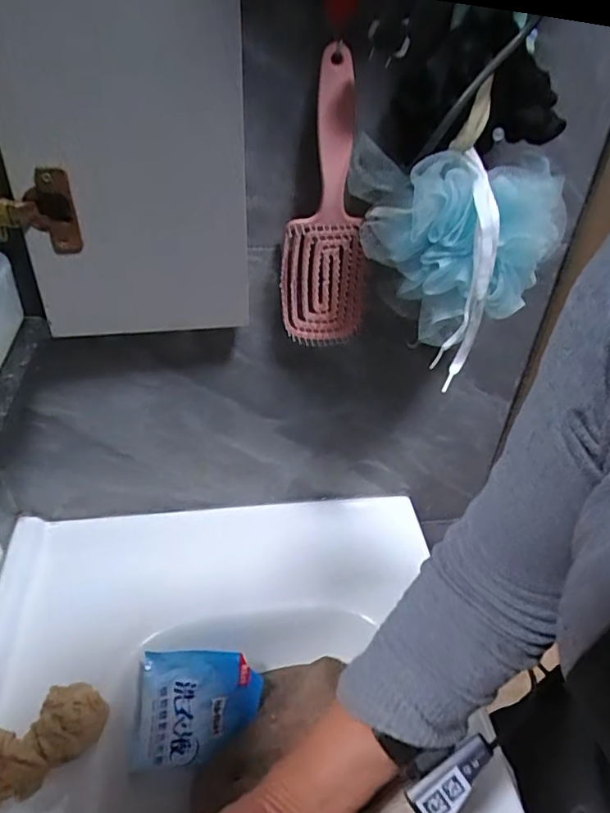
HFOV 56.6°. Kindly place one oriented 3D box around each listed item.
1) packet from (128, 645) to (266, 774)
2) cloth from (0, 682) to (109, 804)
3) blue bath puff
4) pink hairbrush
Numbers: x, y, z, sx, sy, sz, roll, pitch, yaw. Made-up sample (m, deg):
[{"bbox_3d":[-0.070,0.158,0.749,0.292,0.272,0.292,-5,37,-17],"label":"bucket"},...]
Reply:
[{"bbox_3d":[-0.105,0.297,0.564,0.117,0.107,0.021,8,-5,-22],"label":"packet"},{"bbox_3d":[-0.235,0.288,0.479,0.128,0.034,0.055,-24,46,-30],"label":"cloth"},{"bbox_3d":[0.118,-0.129,0.453,0.112,0.134,0.139,-20,44,-27],"label":"blue bath puff"},{"bbox_3d":[0.020,-0.163,0.485,0.073,0.234,0.030,-12,41,-18],"label":"pink hairbrush"}]

